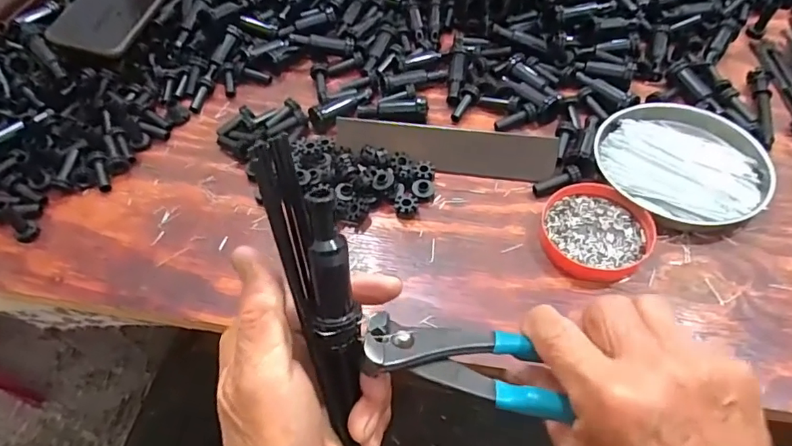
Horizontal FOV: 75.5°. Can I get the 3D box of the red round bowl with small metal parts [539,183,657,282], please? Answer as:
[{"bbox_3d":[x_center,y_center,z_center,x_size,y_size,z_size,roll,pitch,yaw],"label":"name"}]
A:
[{"bbox_3d":[0.149,0.006,0.386,0.079,0.012,0.079,-2,55,3],"label":"red round bowl with small metal parts"}]

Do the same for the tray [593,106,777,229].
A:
[{"bbox_3d":[0.234,-0.053,0.422,0.129,0.016,0.129,9,53,10],"label":"tray"}]

